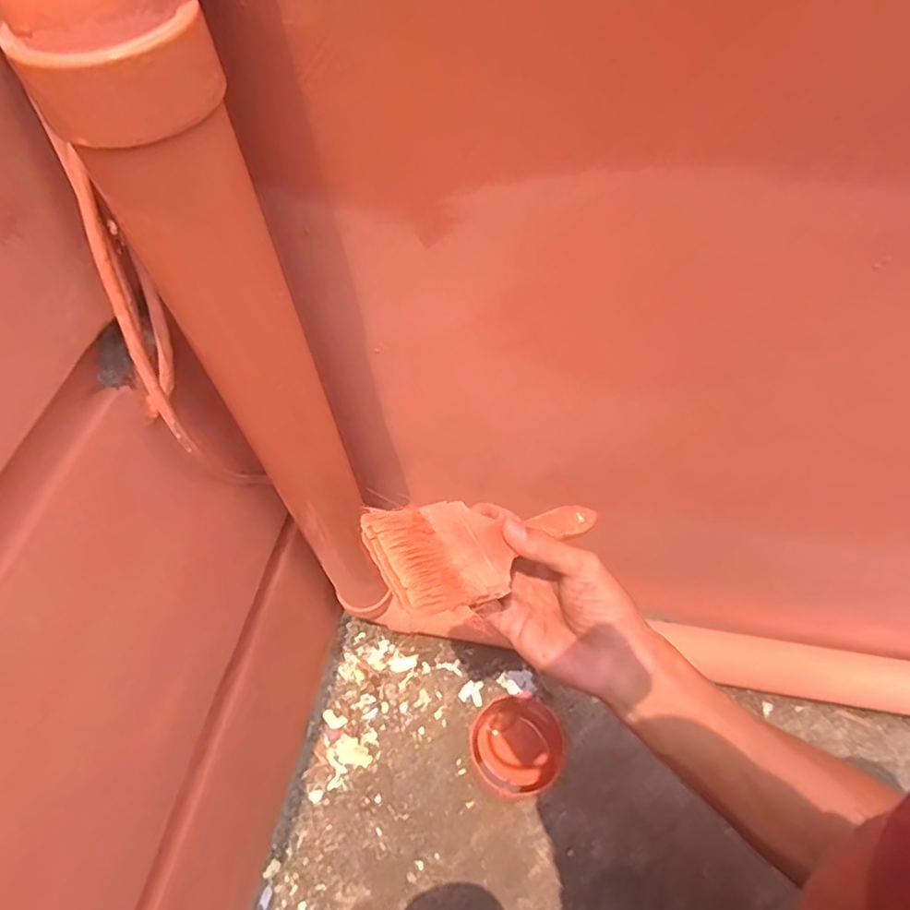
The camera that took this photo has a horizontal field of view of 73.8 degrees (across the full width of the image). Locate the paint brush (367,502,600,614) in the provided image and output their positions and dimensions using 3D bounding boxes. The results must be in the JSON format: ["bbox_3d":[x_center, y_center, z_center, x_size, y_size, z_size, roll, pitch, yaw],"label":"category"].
[{"bbox_3d":[0.030,0.051,0.386,0.191,0.013,0.067,-6,47,-46],"label":"paint brush"}]

